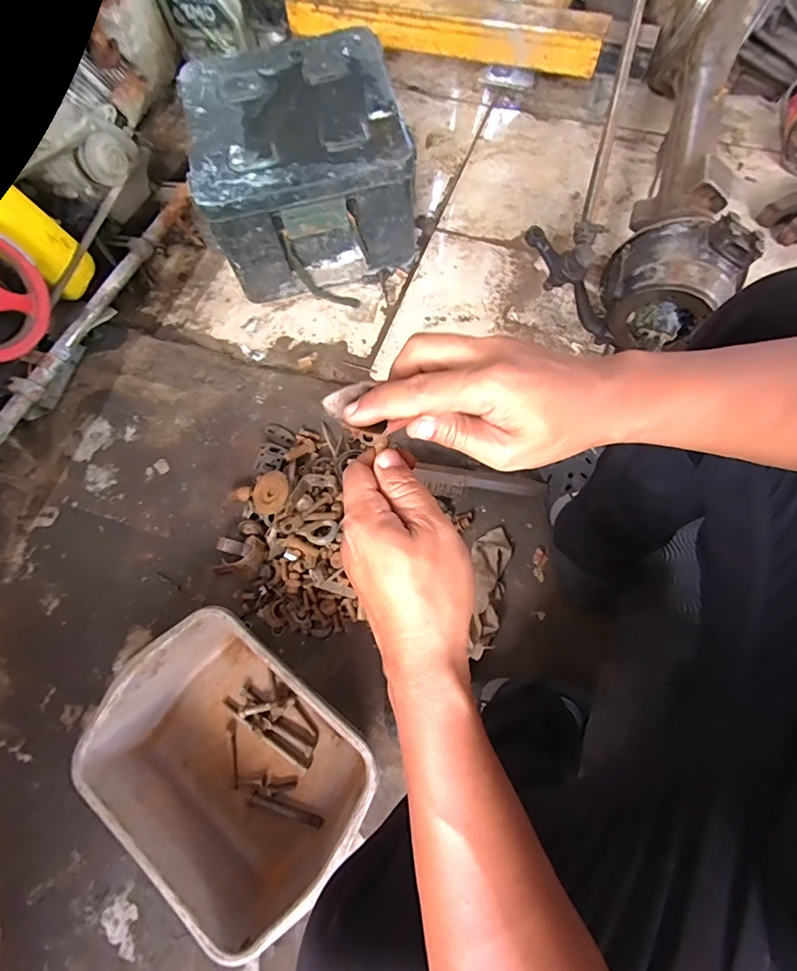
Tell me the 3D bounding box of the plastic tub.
[{"bbox_3d":[-0.218,0.360,0.596,0.346,0.145,0.260,39,77,13],"label":"plastic tub"}]

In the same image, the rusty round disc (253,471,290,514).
[{"bbox_3d":[-0.207,0.013,0.721,0.063,0.009,0.074,44,104,20],"label":"rusty round disc"}]

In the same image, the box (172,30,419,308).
[{"bbox_3d":[-0.176,-0.587,0.854,0.359,0.228,0.367,-14,72,-3],"label":"box"}]

